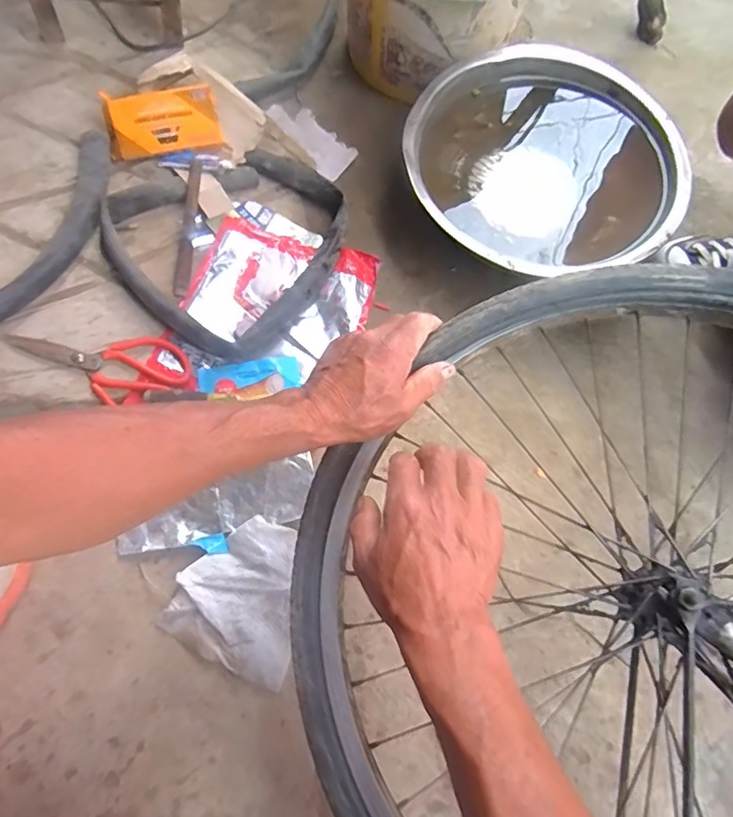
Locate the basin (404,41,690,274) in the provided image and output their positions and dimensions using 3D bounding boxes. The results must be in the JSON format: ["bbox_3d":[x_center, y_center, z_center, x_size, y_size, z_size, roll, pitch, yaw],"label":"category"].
[{"bbox_3d":[0.236,-0.350,0.762,0.364,0.097,0.351,0,70,1],"label":"basin"}]

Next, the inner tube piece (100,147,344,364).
[{"bbox_3d":[-0.177,-0.235,0.715,0.271,0.085,0.319,30,74,11],"label":"inner tube piece"}]

